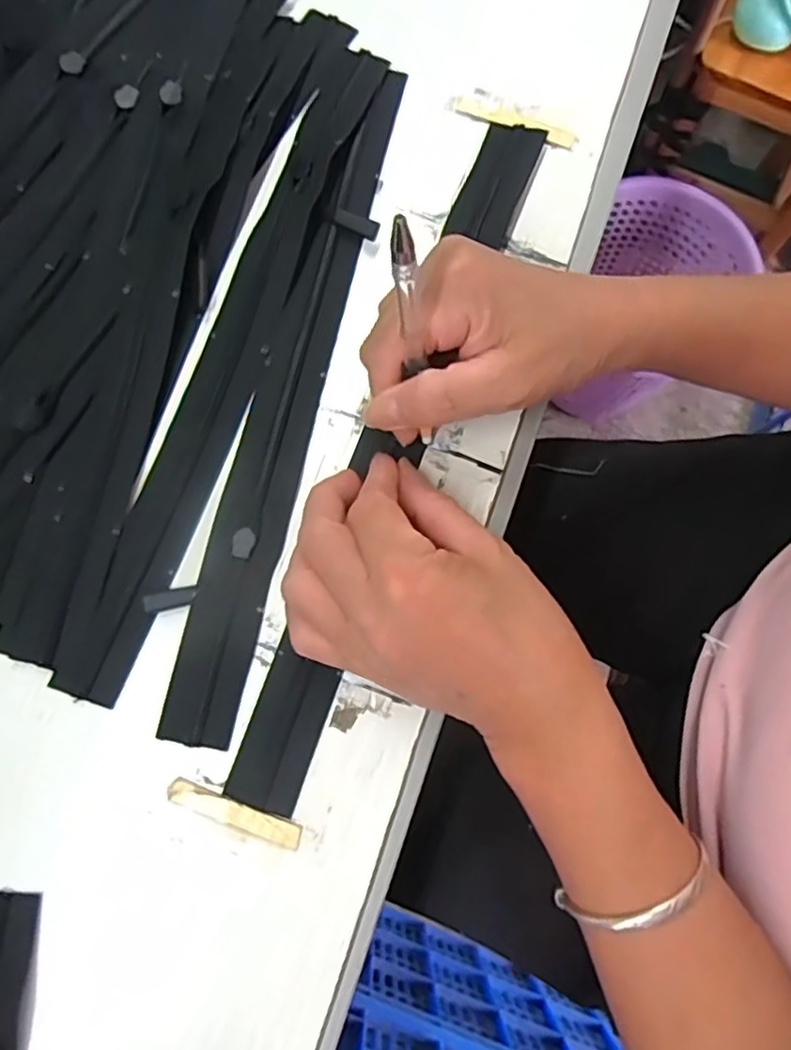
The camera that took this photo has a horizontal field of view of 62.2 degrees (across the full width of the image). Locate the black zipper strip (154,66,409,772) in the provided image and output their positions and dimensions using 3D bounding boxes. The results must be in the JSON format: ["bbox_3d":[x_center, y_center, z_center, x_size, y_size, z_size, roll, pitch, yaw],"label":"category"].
[{"bbox_3d":[-0.048,-0.072,0.310,0.033,0.009,0.342,14,79,2],"label":"black zipper strip"}]

